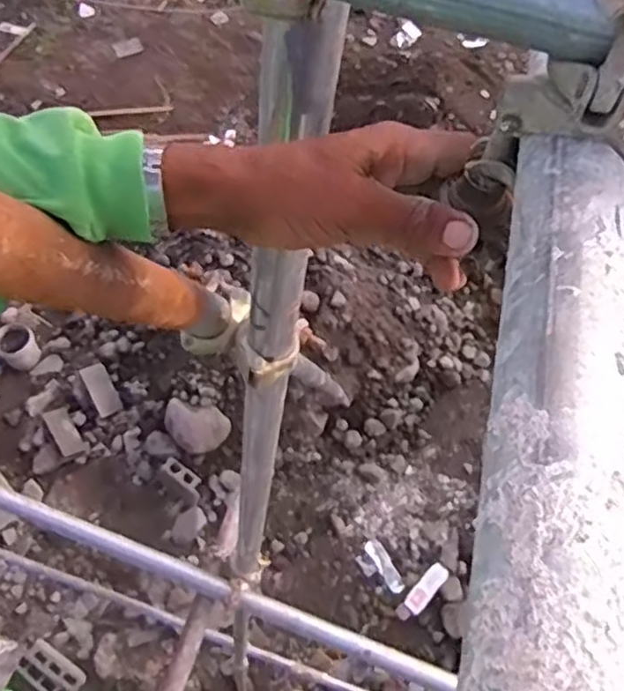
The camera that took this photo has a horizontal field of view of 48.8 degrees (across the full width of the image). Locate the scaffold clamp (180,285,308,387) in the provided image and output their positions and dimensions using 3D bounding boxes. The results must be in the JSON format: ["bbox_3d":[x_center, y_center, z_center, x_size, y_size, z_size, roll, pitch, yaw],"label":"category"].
[{"bbox_3d":[-0.067,-0.010,0.716,0.122,0.056,0.081,22,60,9],"label":"scaffold clamp"}]

